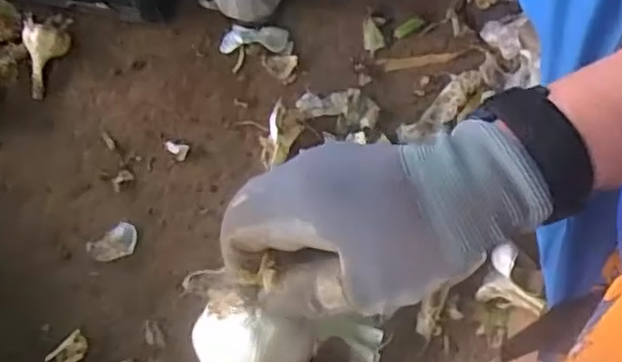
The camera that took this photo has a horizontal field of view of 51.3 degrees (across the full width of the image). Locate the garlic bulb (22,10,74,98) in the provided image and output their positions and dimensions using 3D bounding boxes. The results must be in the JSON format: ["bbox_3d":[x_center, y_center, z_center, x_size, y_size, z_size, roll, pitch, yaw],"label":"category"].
[{"bbox_3d":[-0.283,-0.144,0.693,0.046,0.033,0.102,-13,71,2],"label":"garlic bulb"}]

